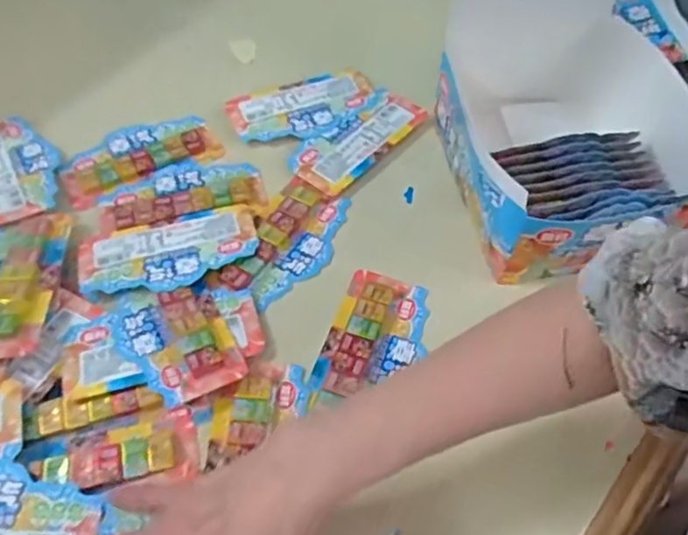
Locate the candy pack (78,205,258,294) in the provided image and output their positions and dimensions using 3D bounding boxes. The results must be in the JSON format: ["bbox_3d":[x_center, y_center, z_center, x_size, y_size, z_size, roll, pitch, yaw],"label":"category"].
[{"bbox_3d":[-0.144,-0.014,0.525,0.145,0.007,0.073,-12,58,-11],"label":"candy pack"}]

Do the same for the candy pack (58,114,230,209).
[{"bbox_3d":[-0.194,-0.109,0.600,0.143,0.012,0.074,-23,61,-18],"label":"candy pack"}]

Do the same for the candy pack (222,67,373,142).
[{"bbox_3d":[-0.040,-0.164,0.632,0.139,0.013,0.081,-22,60,-17],"label":"candy pack"}]

